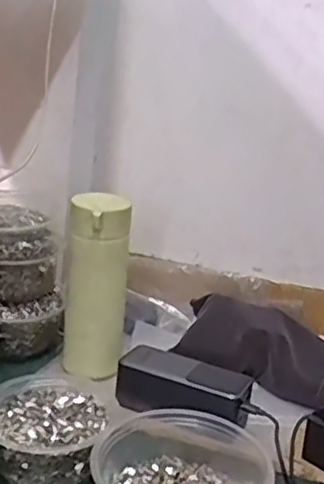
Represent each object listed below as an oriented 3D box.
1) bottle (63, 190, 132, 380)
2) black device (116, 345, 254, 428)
[{"bbox_3d":[-0.068,0.048,0.671,0.065,0.185,0.056,3,18,-4],"label":"bottle"},{"bbox_3d":[0.024,0.148,0.636,0.135,0.049,0.057,14,20,26],"label":"black device"}]

